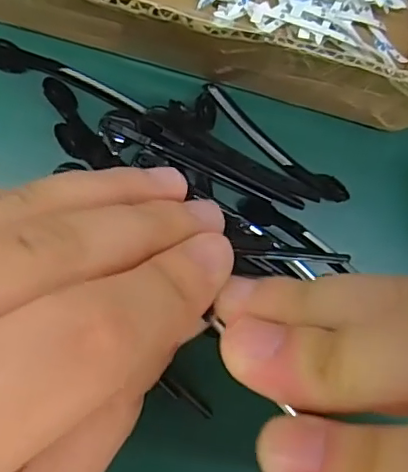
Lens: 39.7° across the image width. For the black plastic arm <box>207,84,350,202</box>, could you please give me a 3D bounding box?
[{"bbox_3d":[0.030,-0.037,0.234,0.072,0.006,0.010,37,86,-8],"label":"black plastic arm"}]

